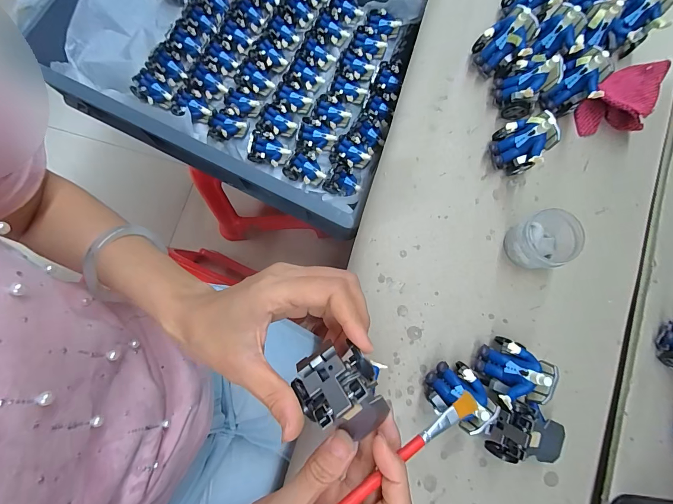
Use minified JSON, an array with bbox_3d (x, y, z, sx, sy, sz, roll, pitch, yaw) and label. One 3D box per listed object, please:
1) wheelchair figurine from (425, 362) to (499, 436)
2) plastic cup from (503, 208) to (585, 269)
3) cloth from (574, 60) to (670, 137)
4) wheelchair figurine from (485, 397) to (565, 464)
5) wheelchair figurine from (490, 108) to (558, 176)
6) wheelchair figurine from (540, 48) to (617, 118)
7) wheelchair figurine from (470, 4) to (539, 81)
[{"bbox_3d":[0.102,0.124,0.295,0.046,0.063,0.049,-24,80,-5],"label":"wheelchair figurine"},{"bbox_3d":[0.201,-0.011,0.331,0.057,0.048,0.049,-38,82,-7],"label":"plastic cup"},{"bbox_3d":[0.304,-0.159,0.361,0.086,0.041,0.060,-43,82,-8],"label":"cloth"},{"bbox_3d":[0.167,0.158,0.296,0.062,0.050,0.051,17,79,2],"label":"wheelchair figurine"},{"bbox_3d":[0.184,-0.107,0.340,0.042,0.061,0.051,-26,80,-6],"label":"wheelchair figurine"},{"bbox_3d":[0.247,-0.173,0.352,0.042,0.058,0.043,35,80,6],"label":"wheelchair figurine"},{"bbox_3d":[0.176,-0.220,0.360,0.049,0.061,0.034,25,80,4],"label":"wheelchair figurine"}]

